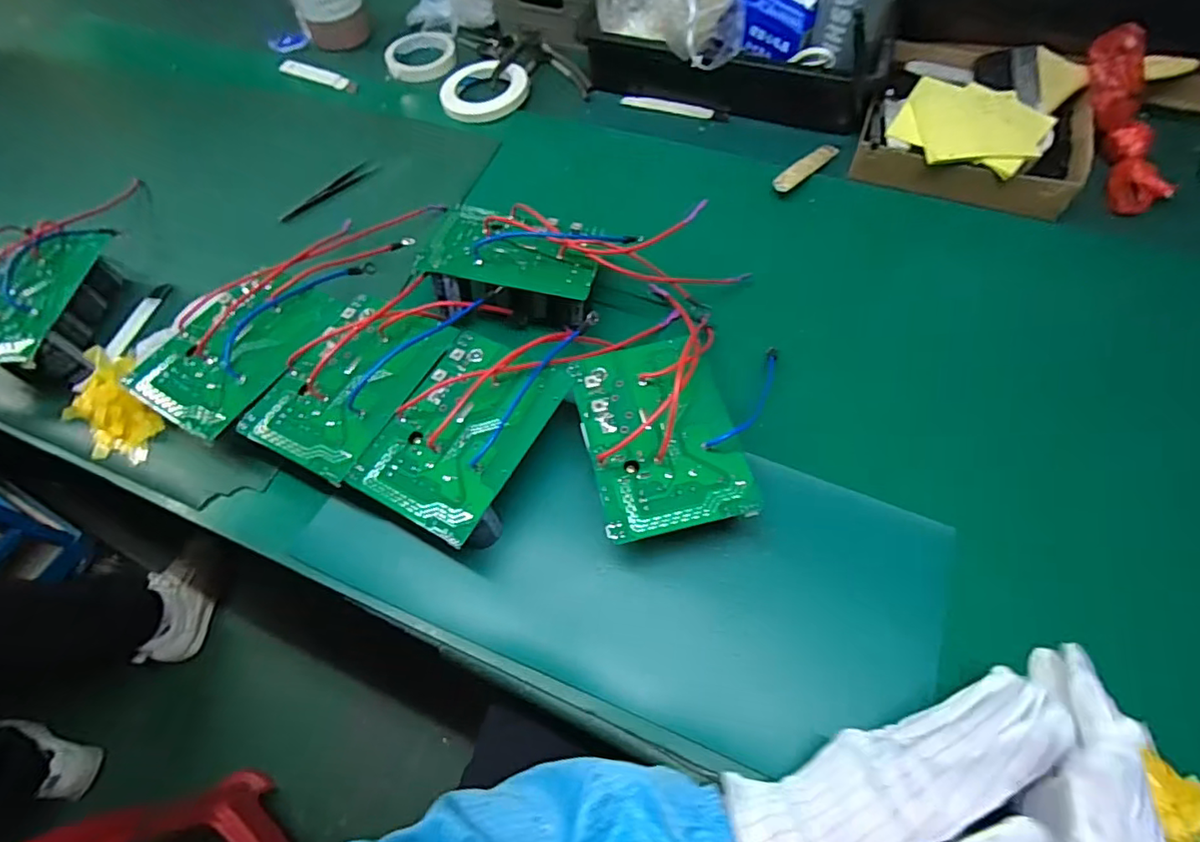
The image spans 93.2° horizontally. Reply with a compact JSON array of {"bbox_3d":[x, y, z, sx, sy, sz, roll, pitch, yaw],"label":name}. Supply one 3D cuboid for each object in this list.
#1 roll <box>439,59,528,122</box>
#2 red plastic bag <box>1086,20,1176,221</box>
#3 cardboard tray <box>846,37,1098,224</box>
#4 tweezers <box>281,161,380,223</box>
[{"bbox_3d":[-0.154,-0.442,0.748,0.115,0.018,0.117,-1,60,3],"label":"roll"},{"bbox_3d":[0.555,-0.316,0.602,0.052,0.048,0.198,-7,88,-1],"label":"red plastic bag"},{"bbox_3d":[0.421,-0.345,0.637,0.225,0.058,0.239,17,63,12],"label":"cardboard tray"},{"bbox_3d":[-0.318,-0.270,0.669,0.126,0.009,0.020,-39,65,-17],"label":"tweezers"}]

